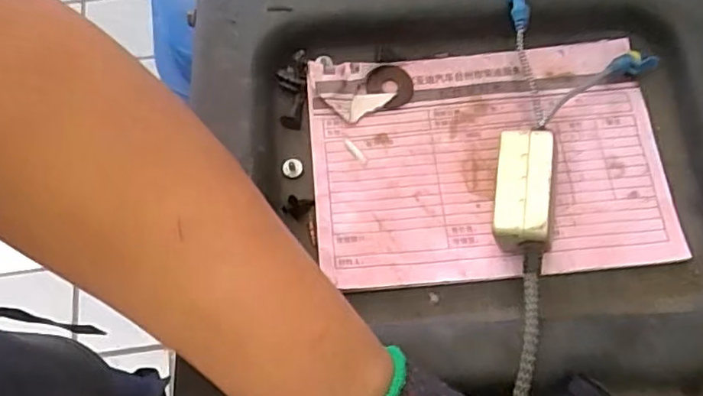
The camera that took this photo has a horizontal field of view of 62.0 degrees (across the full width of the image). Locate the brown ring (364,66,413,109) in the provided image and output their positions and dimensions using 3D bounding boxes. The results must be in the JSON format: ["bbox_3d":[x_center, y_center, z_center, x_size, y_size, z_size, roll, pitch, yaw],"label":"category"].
[{"bbox_3d":[0.025,-0.071,0.369,0.028,0.004,0.027,0,70,1],"label":"brown ring"}]

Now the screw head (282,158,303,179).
[{"bbox_3d":[-0.036,-0.018,0.356,0.012,0.004,0.013,0,70,1],"label":"screw head"}]

